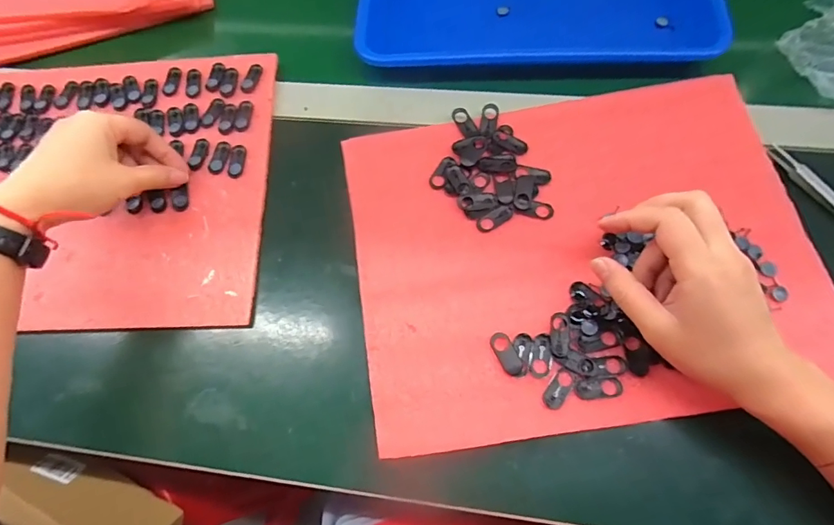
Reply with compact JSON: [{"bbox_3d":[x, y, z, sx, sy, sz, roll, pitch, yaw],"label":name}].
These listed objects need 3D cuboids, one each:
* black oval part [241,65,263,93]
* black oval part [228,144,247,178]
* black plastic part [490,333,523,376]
[{"bbox_3d":[-0.156,-0.173,0.428,0.014,0.005,0.030,17,72,9],"label":"black oval part"},{"bbox_3d":[-0.159,-0.090,0.399,0.014,0.004,0.030,3,70,5],"label":"black oval part"},{"bbox_3d":[0.064,0.066,0.326,0.014,0.005,0.032,-23,70,-5],"label":"black plastic part"}]

